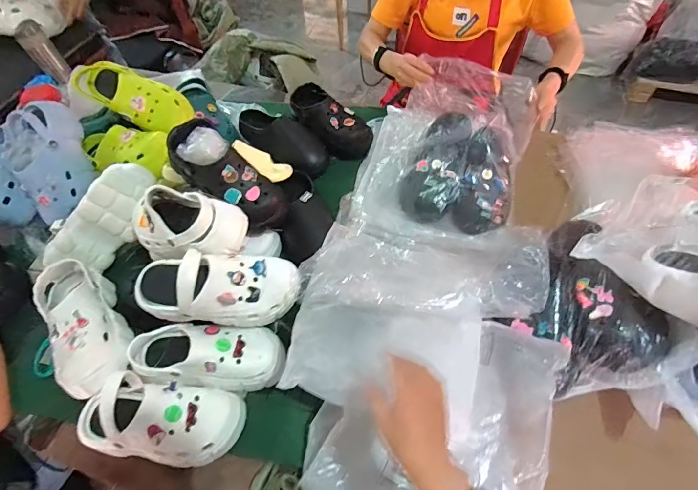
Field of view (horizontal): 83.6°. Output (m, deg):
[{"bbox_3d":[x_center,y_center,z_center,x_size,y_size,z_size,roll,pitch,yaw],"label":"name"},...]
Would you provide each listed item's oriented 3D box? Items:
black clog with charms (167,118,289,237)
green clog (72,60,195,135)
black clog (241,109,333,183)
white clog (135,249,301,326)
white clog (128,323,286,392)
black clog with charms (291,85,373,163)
[{"bbox_3d":[-0.217,-0.124,0.715,0.249,0.085,0.097,42,60,-17],"label":"black clog with charms"},{"bbox_3d":[-0.487,-0.330,0.870,0.249,0.093,0.123,23,60,1],"label":"green clog"},{"bbox_3d":[-0.172,-0.259,0.932,0.121,0.082,0.272,-39,64,-21],"label":"black clog"},{"bbox_3d":[-0.199,0.063,0.598,0.245,0.110,0.098,2,56,-14],"label":"white clog"},{"bbox_3d":[-0.229,0.184,0.642,0.237,0.077,0.095,1,57,2],"label":"white clog"},{"bbox_3d":[-0.052,-0.305,0.966,0.137,0.085,0.241,-34,62,-19],"label":"black clog with charms"}]

